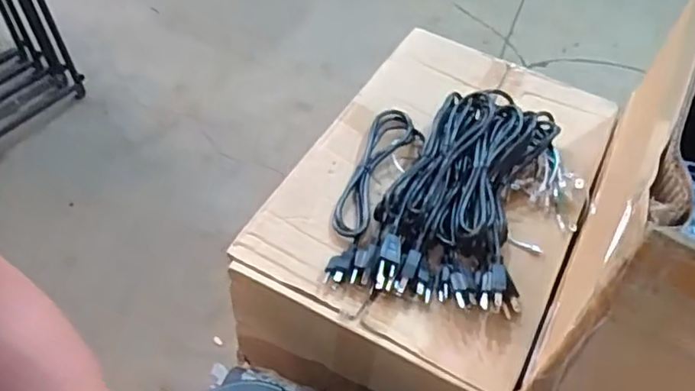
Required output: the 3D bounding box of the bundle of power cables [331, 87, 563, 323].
[{"bbox_3d":[0.128,-0.018,0.750,0.243,0.050,0.340,16,49,9],"label":"bundle of power cables"}]

